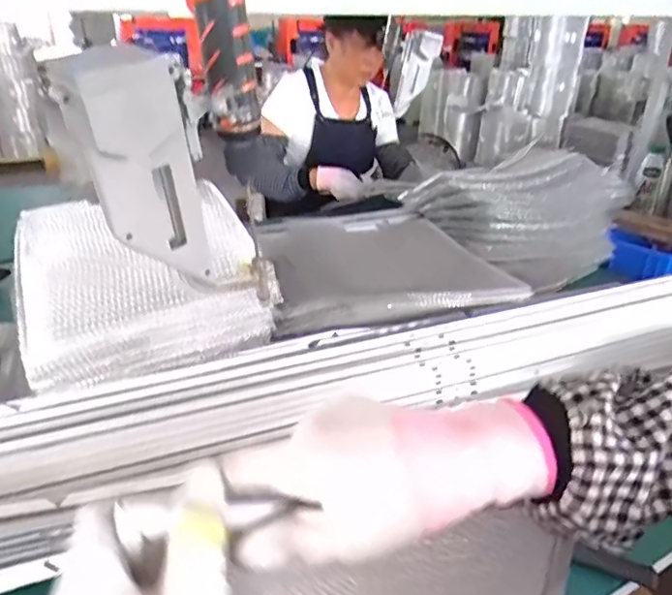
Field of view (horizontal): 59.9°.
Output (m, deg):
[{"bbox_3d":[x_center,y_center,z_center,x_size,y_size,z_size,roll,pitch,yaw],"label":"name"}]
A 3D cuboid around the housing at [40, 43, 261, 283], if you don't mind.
[{"bbox_3d":[-0.126,-0.072,0.415,0.050,0.219,0.070,14,54,22],"label":"housing"}]

